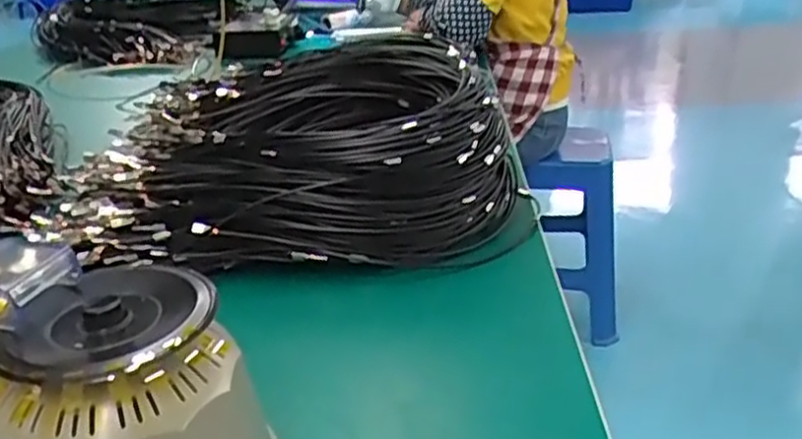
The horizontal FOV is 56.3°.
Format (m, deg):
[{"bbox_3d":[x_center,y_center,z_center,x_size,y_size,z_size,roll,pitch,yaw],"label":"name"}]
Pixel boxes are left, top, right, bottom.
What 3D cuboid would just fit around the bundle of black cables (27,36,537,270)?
[{"bbox_3d":[-0.109,-0.071,0.834,0.493,0.148,0.305,0,25,4],"label":"bundle of black cables"}]

